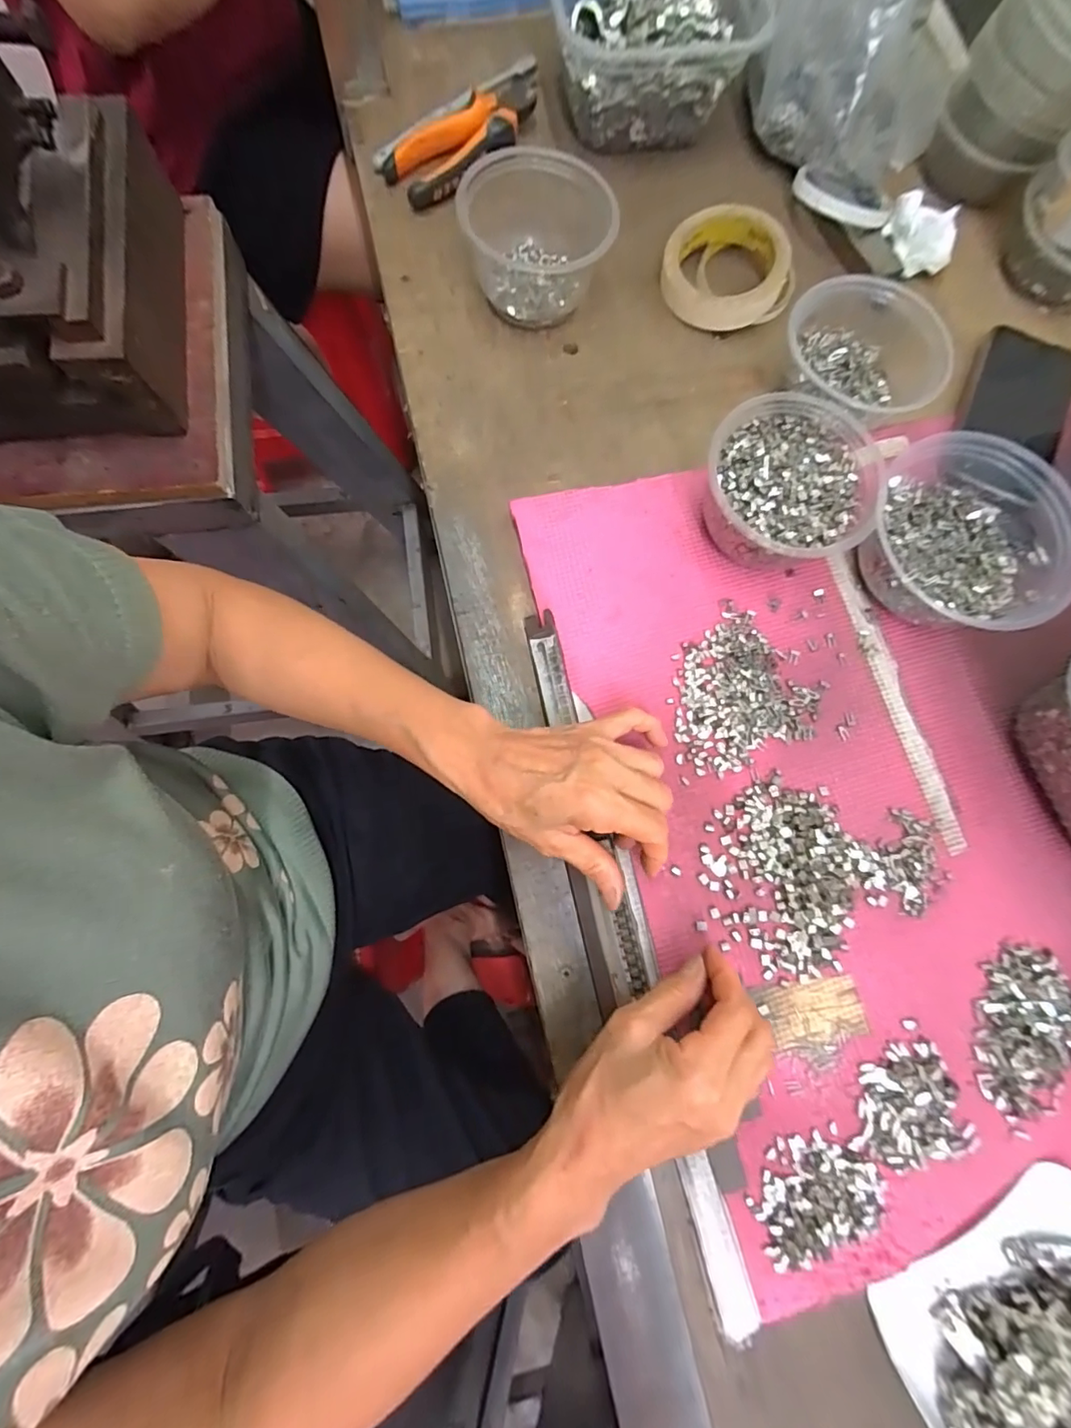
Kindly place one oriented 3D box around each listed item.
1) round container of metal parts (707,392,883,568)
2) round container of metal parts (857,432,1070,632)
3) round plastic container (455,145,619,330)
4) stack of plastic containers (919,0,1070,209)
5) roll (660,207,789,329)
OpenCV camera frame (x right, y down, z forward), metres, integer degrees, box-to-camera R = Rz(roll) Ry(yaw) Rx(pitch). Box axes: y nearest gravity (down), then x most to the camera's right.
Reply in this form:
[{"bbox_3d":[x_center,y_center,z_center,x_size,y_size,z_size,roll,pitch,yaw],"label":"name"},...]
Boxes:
[{"bbox_3d":[0.173,-0.157,0.372,0.109,0.056,0.116,1,78,-3],"label":"round container of metal parts"},{"bbox_3d":[0.299,-0.124,0.370,0.130,0.054,0.140,1,78,-3],"label":"round container of metal parts"},{"bbox_3d":[0.003,-0.367,0.416,0.107,0.065,0.118,-20,79,-7],"label":"round plastic container"},{"bbox_3d":[0.401,-0.504,0.433,0.114,0.114,0.099,41,79,6],"label":"stack of plastic containers"},{"bbox_3d":[0.157,-0.369,0.441,0.094,0.027,0.102,1,78,-3],"label":"roll"}]

